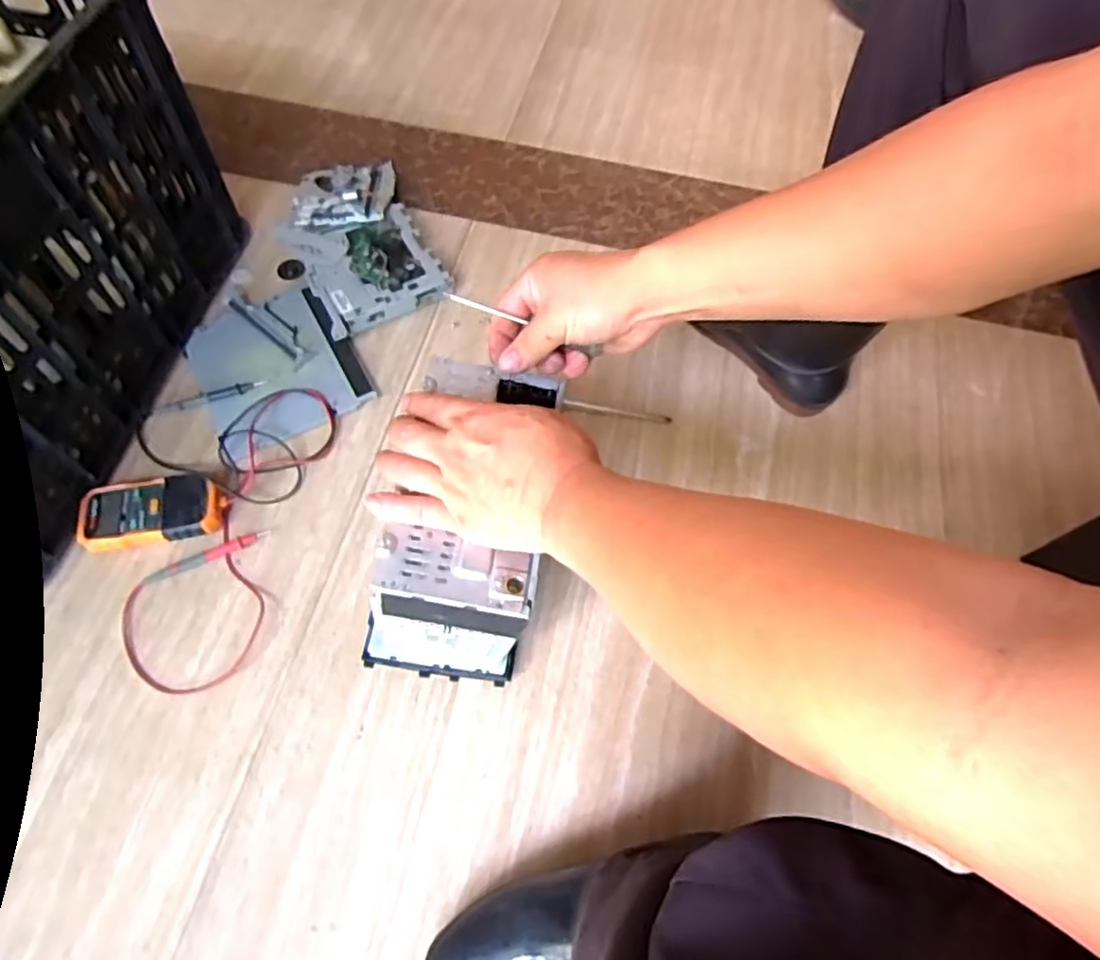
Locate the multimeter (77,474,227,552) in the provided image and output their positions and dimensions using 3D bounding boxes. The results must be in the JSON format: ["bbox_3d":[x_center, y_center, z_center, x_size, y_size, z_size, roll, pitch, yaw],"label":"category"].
[{"bbox_3d":[-0.364,0.028,0.622,0.119,0.024,0.065,-8,63,-7],"label":"multimeter"}]

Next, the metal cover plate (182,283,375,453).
[{"bbox_3d":[-0.290,-0.123,0.710,0.157,0.024,0.177,-25,66,-15],"label":"metal cover plate"}]

